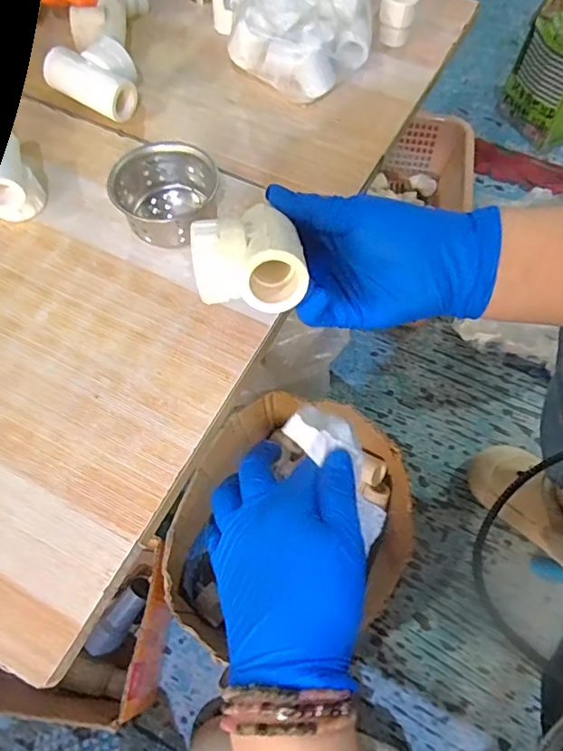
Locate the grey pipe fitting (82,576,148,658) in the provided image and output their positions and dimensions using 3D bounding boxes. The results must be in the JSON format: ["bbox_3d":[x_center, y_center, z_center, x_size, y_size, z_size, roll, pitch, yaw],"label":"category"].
[{"bbox_3d":[-0.201,0.303,0.642,0.034,0.033,0.098,29,68,14],"label":"grey pipe fitting"}]

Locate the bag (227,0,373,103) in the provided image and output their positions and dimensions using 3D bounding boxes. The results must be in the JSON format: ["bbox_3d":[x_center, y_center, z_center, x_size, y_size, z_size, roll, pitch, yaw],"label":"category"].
[{"bbox_3d":[0.015,-0.325,0.445,0.128,0.071,0.156,5,64,4],"label":"bag"}]

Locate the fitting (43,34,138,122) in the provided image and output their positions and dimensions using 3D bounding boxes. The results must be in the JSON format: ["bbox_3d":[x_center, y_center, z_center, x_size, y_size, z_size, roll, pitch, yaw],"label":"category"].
[{"bbox_3d":[-0.153,-0.249,0.424,0.072,0.036,0.044,23,66,12],"label":"fitting"}]

